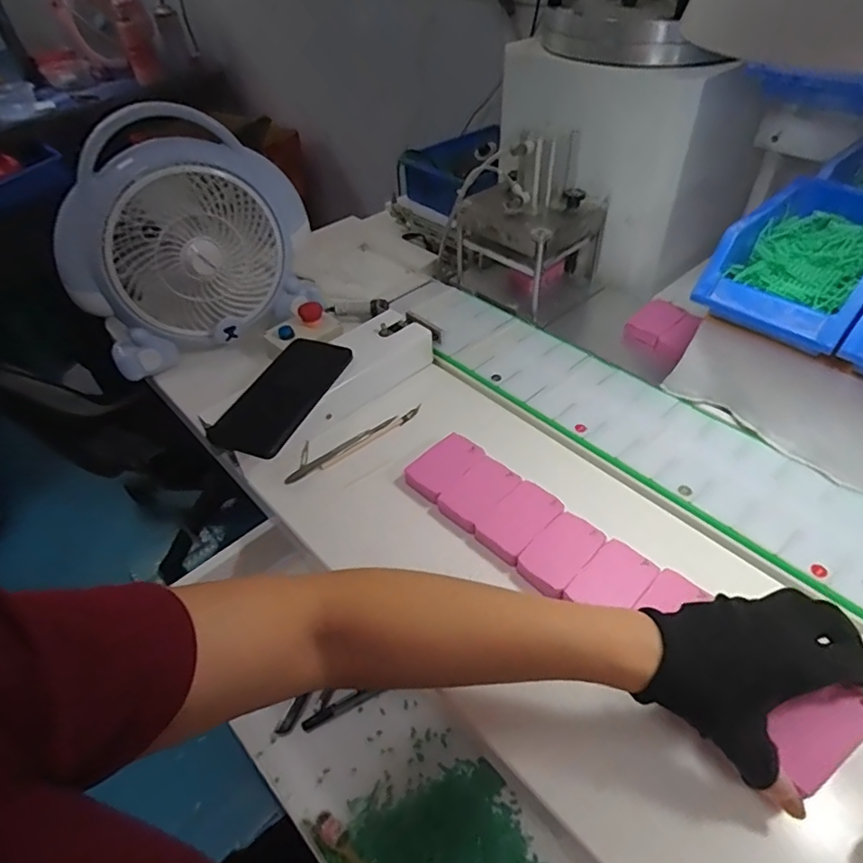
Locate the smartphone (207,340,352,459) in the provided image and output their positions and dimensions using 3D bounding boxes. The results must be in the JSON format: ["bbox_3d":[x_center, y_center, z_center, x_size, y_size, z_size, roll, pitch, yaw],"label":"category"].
[{"bbox_3d":[-0.149,-0.041,0.571,0.081,0.012,0.164,13,46,16],"label":"smartphone"}]

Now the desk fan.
[{"bbox_3d":[-0.271,-0.206,0.649,0.261,0.252,0.114,-23,47,-19],"label":"desk fan"}]

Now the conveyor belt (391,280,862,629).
[{"bbox_3d":[0.259,0.033,0.533,0.154,0.029,0.842,-34,51,-27],"label":"conveyor belt"}]

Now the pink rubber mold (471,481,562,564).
[{"bbox_3d":[0.076,0.077,0.492,0.048,0.017,0.071,33,55,32],"label":"pink rubber mold"}]

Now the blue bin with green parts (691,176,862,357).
[{"bbox_3d":[0.343,-0.153,0.510,0.183,0.074,0.124,-34,52,-28],"label":"blue bin with green parts"}]

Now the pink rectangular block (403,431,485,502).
[{"bbox_3d":[0.012,0.033,0.544,0.043,0.014,0.074,32,54,31],"label":"pink rectangular block"}]

